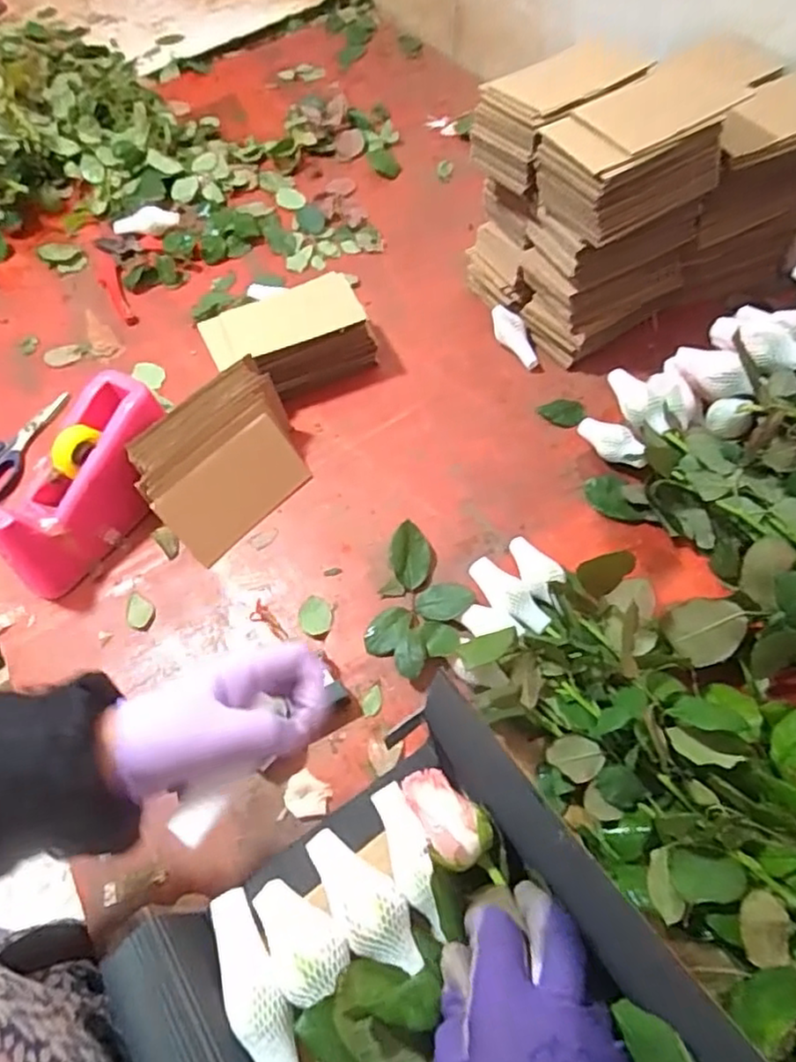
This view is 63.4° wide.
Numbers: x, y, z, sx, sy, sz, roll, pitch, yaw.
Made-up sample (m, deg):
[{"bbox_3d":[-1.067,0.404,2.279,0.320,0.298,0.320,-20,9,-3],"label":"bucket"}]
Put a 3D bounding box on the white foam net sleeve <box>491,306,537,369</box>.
[{"bbox_3d":[0.128,-0.215,0.714,0.024,0.023,0.081,-27,78,-11],"label":"white foam net sleeve"}]

